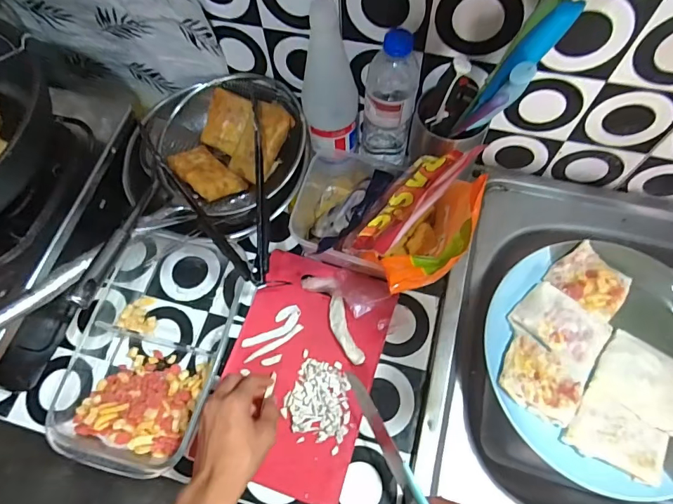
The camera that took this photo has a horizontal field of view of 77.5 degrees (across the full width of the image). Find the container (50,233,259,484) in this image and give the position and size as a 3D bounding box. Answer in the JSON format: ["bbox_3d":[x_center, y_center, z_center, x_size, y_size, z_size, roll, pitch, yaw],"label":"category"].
[{"bbox_3d":[-0.232,0.113,0.538,0.188,0.043,0.291,13,68,8],"label":"container"}]

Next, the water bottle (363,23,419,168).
[{"bbox_3d":[0.065,-0.173,0.518,0.059,0.191,0.057,8,67,7],"label":"water bottle"}]

